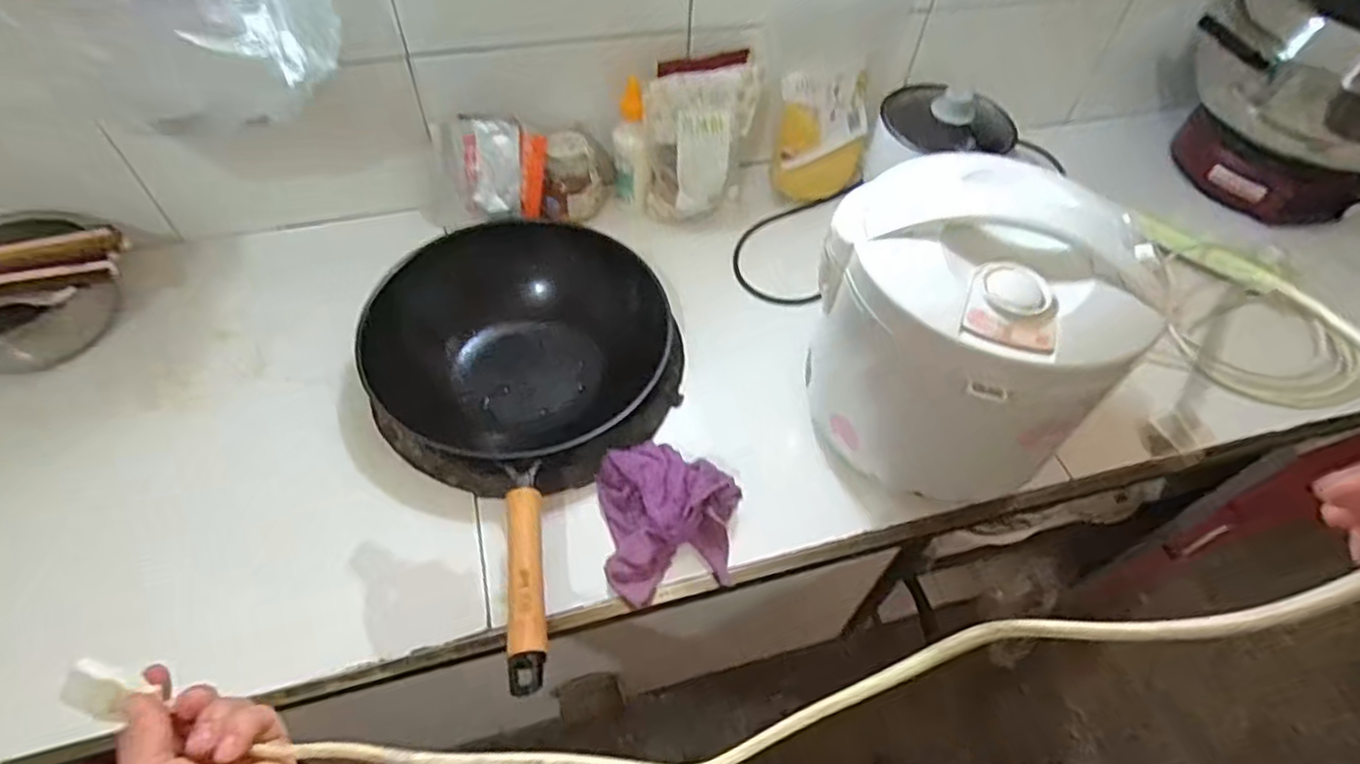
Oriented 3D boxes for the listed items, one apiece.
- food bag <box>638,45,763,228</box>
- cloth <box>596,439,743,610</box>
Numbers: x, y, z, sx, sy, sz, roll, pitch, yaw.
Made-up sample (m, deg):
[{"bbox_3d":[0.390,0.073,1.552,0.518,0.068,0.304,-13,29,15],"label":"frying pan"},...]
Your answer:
[{"bbox_3d":[0.017,-0.321,0.884,0.159,0.187,0.121,-5,55,-8],"label":"food bag"},{"bbox_3d":[-0.006,0.130,0.650,0.130,0.050,0.144,-5,55,-8],"label":"cloth"}]

